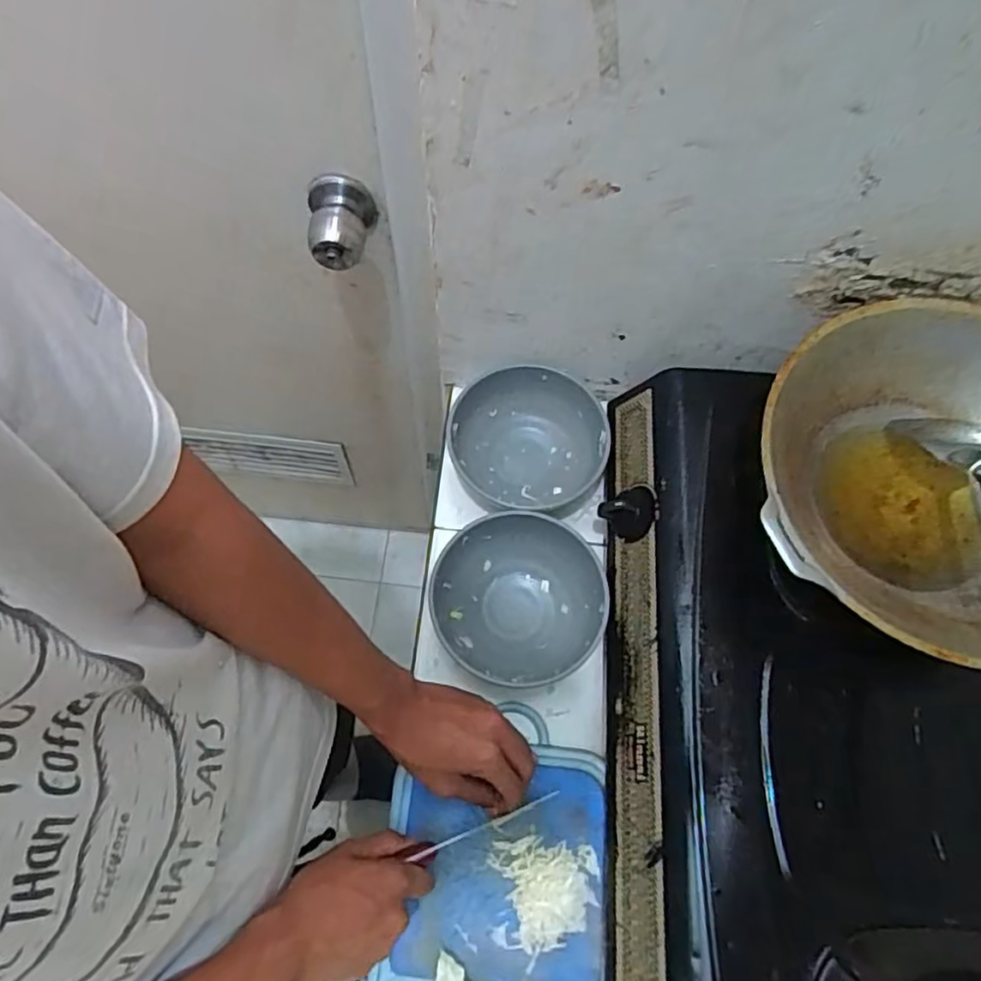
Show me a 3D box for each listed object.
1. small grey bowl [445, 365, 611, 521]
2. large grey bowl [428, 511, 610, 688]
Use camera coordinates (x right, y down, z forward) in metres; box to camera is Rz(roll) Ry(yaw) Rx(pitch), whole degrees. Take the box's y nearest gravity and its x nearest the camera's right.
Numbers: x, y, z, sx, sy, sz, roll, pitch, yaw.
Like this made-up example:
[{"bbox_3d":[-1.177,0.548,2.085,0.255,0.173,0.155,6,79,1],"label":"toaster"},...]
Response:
[{"bbox_3d":[0.039,-0.048,0.700,0.160,0.073,0.152,1,68,-2],"label":"small grey bowl"},{"bbox_3d":[0.025,0.104,0.633,0.158,0.062,0.150,1,68,-2],"label":"large grey bowl"}]

